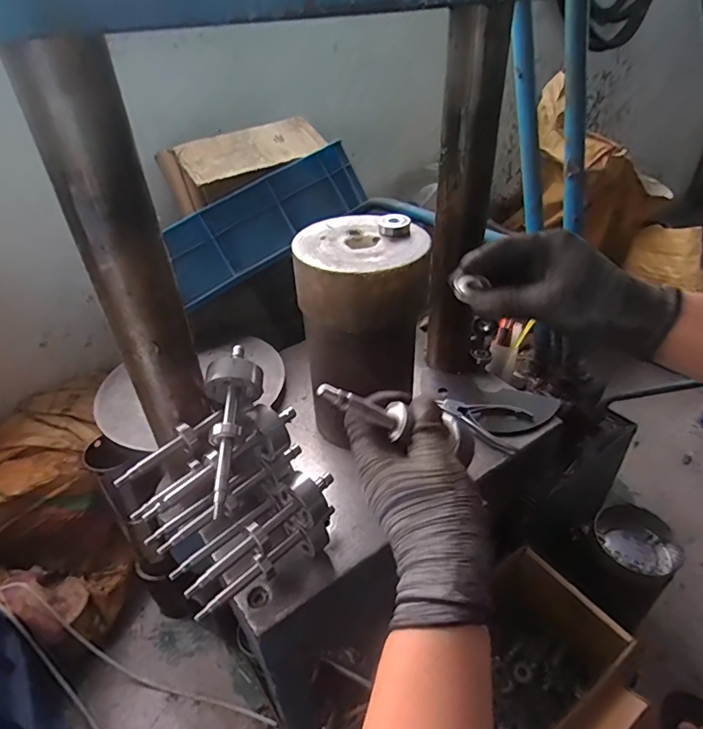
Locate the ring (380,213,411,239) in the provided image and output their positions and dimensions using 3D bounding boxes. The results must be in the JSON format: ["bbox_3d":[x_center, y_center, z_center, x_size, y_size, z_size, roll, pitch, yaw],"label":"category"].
[{"bbox_3d":[0.047,-0.153,0.537,0.034,0.017,0.034,-2,37,2],"label":"ring"}]

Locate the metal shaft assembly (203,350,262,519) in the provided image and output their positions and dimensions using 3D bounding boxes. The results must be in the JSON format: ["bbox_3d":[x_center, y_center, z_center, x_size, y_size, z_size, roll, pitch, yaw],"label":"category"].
[{"bbox_3d":[-0.110,0.052,0.431,0.048,0.039,0.154,0,62,4],"label":"metal shaft assembly"}]

